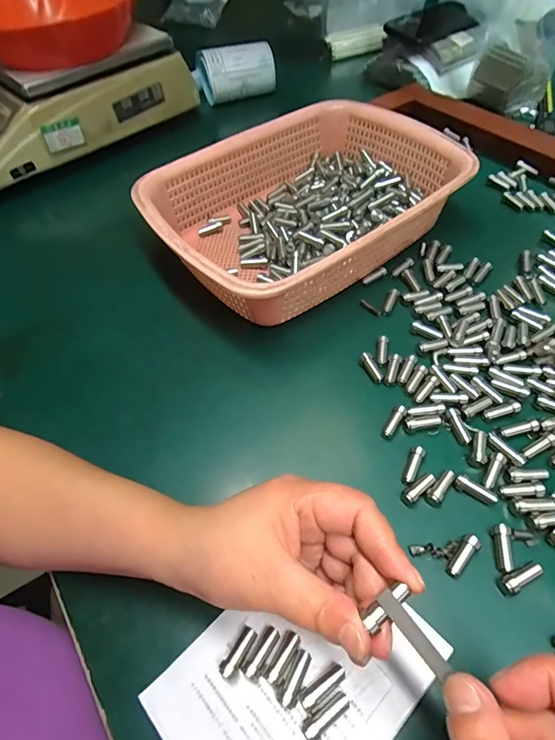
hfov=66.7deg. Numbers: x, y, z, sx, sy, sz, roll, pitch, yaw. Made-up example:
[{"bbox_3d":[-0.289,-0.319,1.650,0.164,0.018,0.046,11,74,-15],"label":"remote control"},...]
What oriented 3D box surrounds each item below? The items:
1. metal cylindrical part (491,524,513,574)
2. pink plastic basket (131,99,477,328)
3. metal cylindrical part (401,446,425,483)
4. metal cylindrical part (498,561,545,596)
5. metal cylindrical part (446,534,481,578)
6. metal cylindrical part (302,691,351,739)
[{"bbox_3d":[0.139,0.110,0.260,0.010,0.006,0.027,2,66,7],"label":"metal cylindrical part"},{"bbox_3d":[0.027,-0.167,0.425,0.297,0.074,0.215,-36,58,-19],"label":"pink plastic basket"},{"bbox_3d":[0.095,0.067,0.296,0.009,0.011,0.027,20,58,19],"label":"metal cylindrical part"},{"bbox_3d":[0.147,0.124,0.252,0.028,0.009,0.011,-24,55,-12],"label":"metal cylindrical part"},{"bbox_3d":[0.114,0.116,0.261,0.027,0.011,0.010,-39,59,-21],"label":"metal cylindrical part"},{"bbox_3d":[0.025,0.179,0.218,0.028,0.008,0.010,-34,57,-18],"label":"metal cylindrical part"}]

